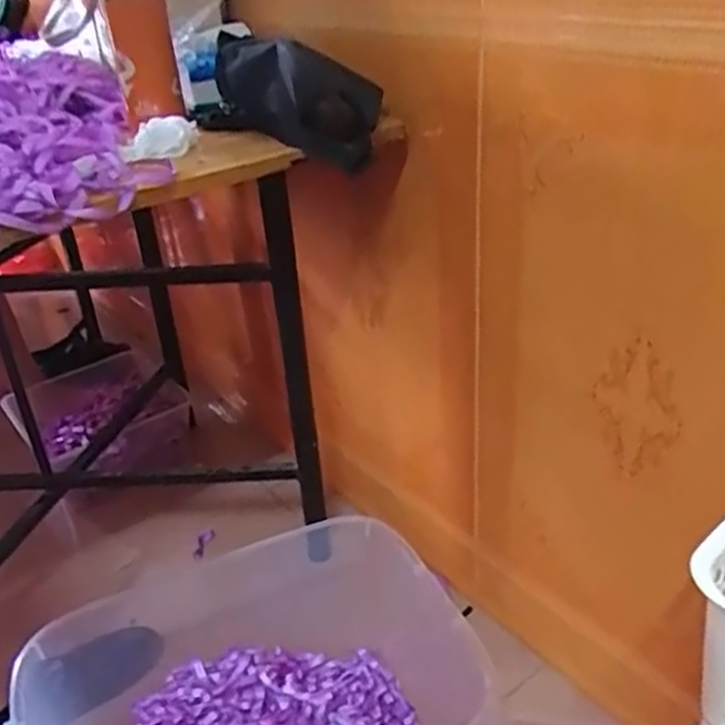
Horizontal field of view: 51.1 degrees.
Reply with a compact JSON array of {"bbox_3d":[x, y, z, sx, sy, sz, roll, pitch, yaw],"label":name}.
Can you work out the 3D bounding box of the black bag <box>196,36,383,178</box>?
[{"bbox_3d":[-0.091,-0.307,0.891,0.211,0.139,0.125,1,31,10],"label":"black bag"}]

